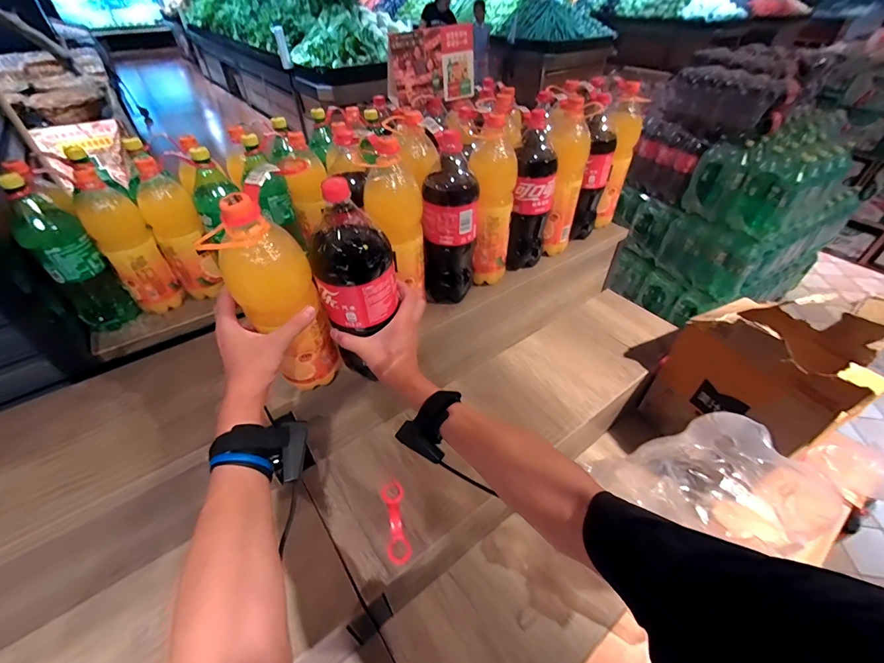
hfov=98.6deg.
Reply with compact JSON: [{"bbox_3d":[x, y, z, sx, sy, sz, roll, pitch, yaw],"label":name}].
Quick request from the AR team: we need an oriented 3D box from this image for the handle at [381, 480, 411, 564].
[{"bbox_3d":[-0.083,0.331,0.673,0.038,0.016,0.138,-9,43,-8],"label":"handle"}]

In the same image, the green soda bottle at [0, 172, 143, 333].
[{"bbox_3d":[-0.669,-0.132,0.685,0.091,0.284,0.084,26,49,26],"label":"green soda bottle"}]

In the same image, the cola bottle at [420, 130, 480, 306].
[{"bbox_3d":[0.019,-0.203,0.734,0.095,0.313,0.093,6,43,8],"label":"cola bottle"}]

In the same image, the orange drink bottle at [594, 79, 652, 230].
[{"bbox_3d":[0.432,-0.428,0.956,0.086,0.320,0.091,12,44,14],"label":"orange drink bottle"}]

